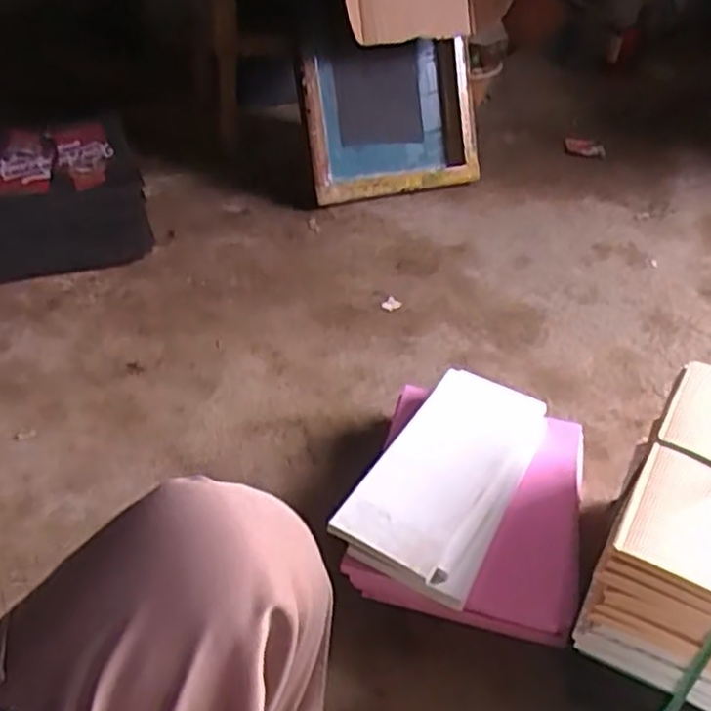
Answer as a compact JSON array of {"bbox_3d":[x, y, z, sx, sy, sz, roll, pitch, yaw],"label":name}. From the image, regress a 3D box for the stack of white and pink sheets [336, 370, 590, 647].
[{"bbox_3d":[0.135,0.164,0.832,0.239,0.112,0.299,16,40,14],"label":"stack of white and pink sheets"}]

